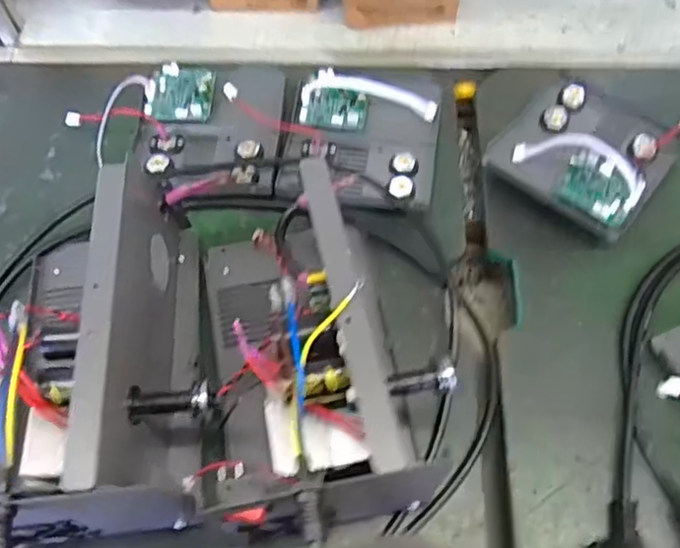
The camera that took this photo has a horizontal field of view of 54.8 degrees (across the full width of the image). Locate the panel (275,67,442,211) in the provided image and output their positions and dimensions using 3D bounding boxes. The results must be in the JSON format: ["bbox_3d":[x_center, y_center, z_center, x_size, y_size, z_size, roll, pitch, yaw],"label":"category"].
[{"bbox_3d":[0.024,-0.141,0.691,0.155,0.040,0.184,10,62,4],"label":"panel"}]

